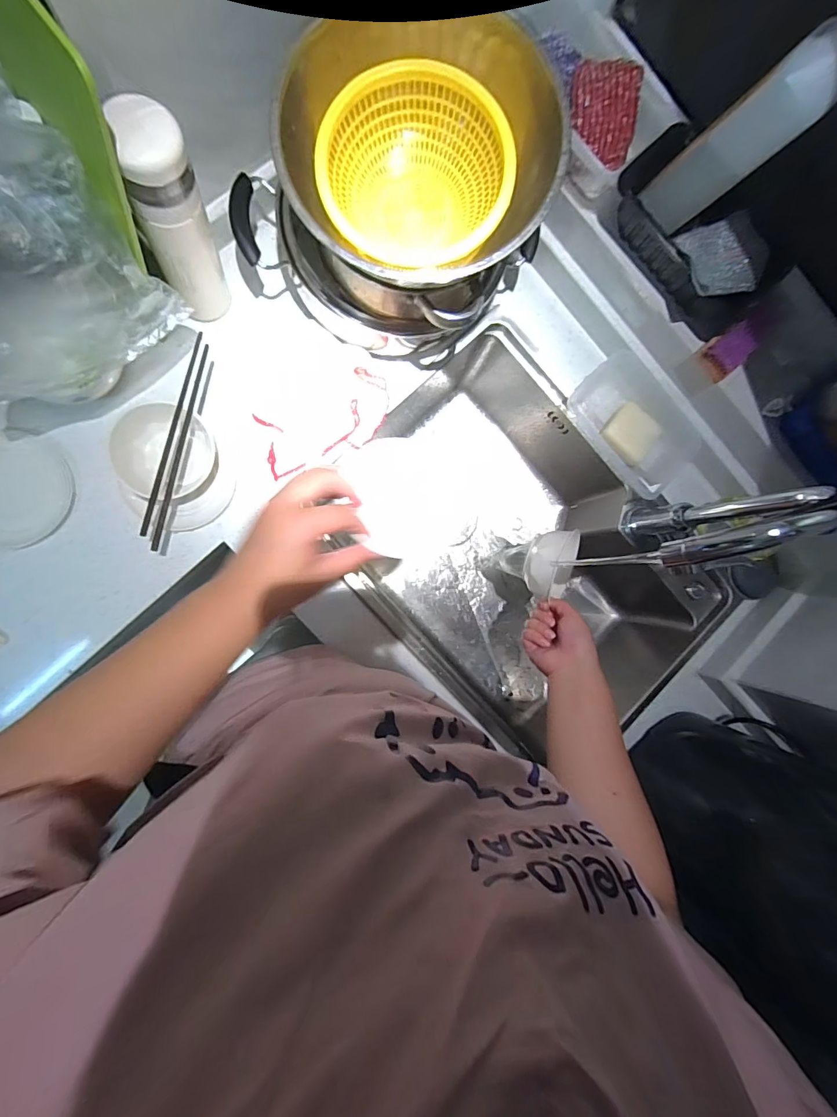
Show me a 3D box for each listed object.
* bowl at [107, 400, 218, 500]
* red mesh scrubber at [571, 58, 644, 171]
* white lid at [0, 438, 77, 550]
[{"bbox_3d":[-0.306,-0.128,0.539,0.101,0.052,0.110,0,89,-9],"label":"bowl"},{"bbox_3d":[0.219,-0.525,0.532,0.073,0.015,0.092,9,131,15],"label":"red mesh scrubber"},{"bbox_3d":[-0.483,-0.078,0.532,0.124,0.011,0.125,0,89,-9],"label":"white lid"}]

